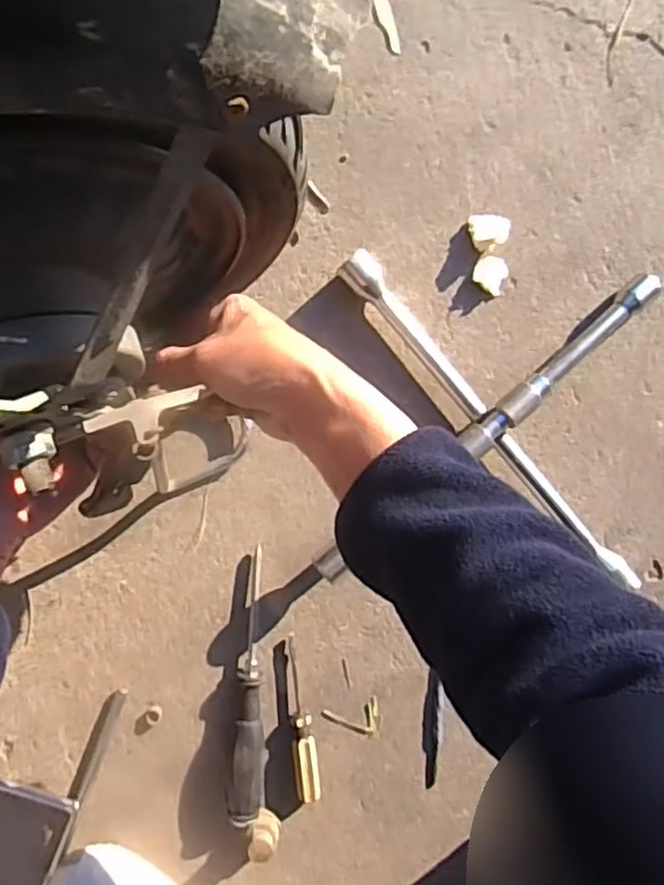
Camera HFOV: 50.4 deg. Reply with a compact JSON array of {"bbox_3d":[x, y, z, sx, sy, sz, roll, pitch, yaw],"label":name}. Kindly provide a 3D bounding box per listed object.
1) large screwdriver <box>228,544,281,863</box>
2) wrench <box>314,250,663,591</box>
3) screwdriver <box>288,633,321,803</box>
[{"bbox_3d":[-0.055,0.196,0.529,0.036,0.038,0.223,2,92,0],"label":"large screwdriver"},{"bbox_3d":[0.120,-0.012,0.541,0.241,0.042,0.247,3,92,0],"label":"wrench"},{"bbox_3d":[-0.024,0.212,0.547,0.018,0.014,0.123,-7,80,-3],"label":"screwdriver"}]

